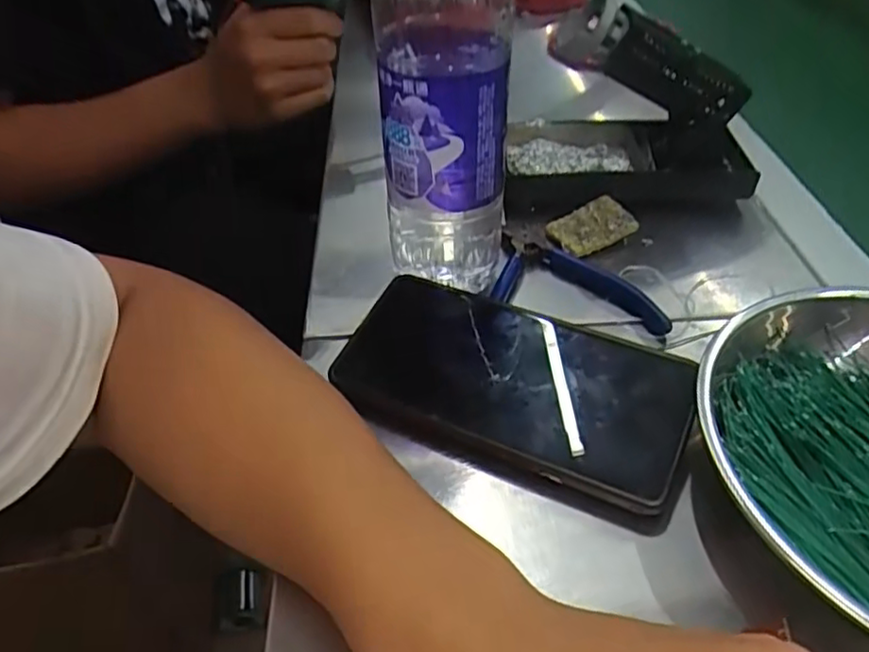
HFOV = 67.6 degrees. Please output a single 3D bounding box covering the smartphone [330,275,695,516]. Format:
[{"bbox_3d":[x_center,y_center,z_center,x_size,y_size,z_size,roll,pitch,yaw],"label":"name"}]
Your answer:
[{"bbox_3d":[0.034,0.024,0.306,0.158,0.008,0.079,17,56,22],"label":"smartphone"}]

